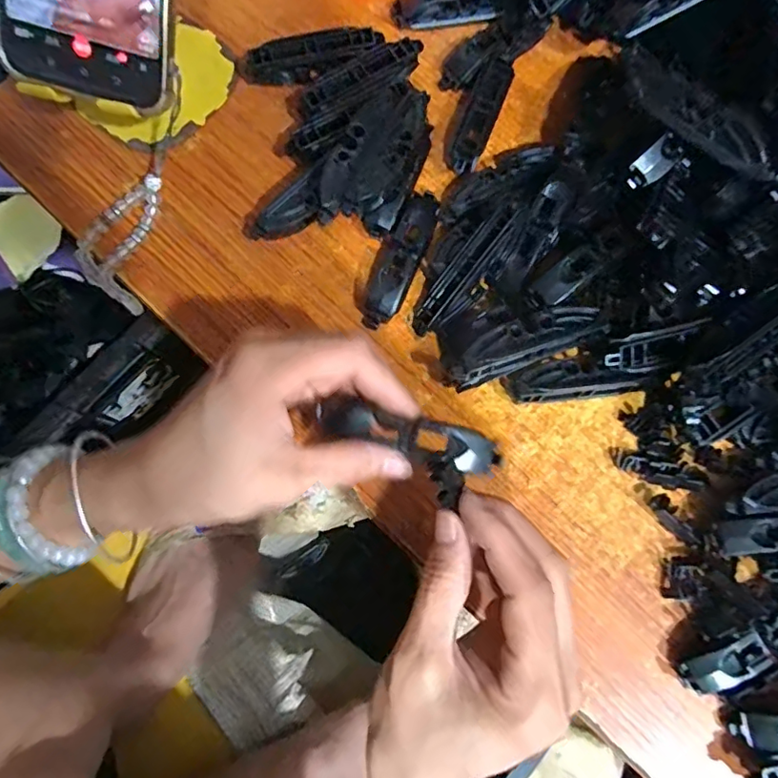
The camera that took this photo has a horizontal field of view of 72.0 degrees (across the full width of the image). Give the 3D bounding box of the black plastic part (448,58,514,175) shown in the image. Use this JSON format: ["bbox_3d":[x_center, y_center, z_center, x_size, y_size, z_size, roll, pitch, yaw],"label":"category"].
[{"bbox_3d":[0.052,-0.157,0.312,0.018,0.015,0.075,23,78,5],"label":"black plastic part"}]

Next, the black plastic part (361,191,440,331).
[{"bbox_3d":[0.005,-0.072,0.296,0.024,0.016,0.080,20,78,4],"label":"black plastic part"}]

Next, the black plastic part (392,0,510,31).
[{"bbox_3d":[0.039,-0.243,0.337,0.073,0.013,0.021,-9,78,-2],"label":"black plastic part"}]

